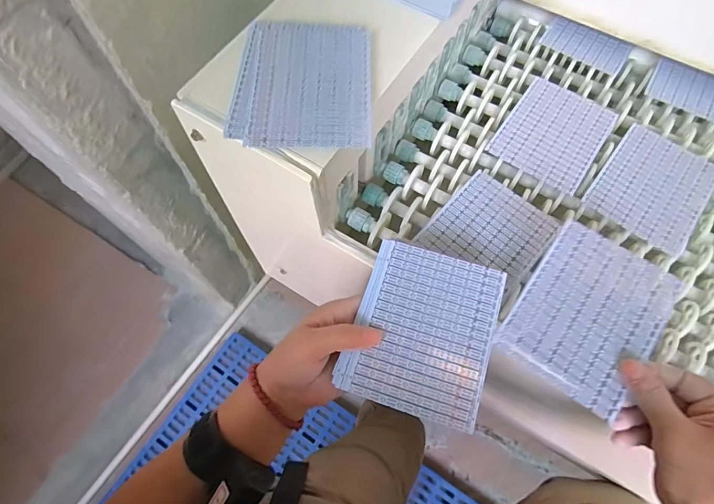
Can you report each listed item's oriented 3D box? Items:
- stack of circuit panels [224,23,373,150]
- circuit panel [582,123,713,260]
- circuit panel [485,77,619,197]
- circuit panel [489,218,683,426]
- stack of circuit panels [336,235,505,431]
[{"bbox_3d":[-0.044,-0.146,0.353,0.115,0.004,0.137,3,67,1],"label":"stack of circuit panels"},{"bbox_3d":[0.310,-0.069,0.428,0.103,0.005,0.128,36,71,14],"label":"circuit panel"},{"bbox_3d":[0.217,-0.133,0.453,0.100,0.004,0.129,33,71,13],"label":"circuit panel"},{"bbox_3d":[0.187,0.049,0.332,0.098,0.004,0.127,34,77,15],"label":"circuit panel"},{"bbox_3d":[0.055,0.062,0.337,0.108,0.011,0.129,17,68,7],"label":"stack of circuit panels"}]

